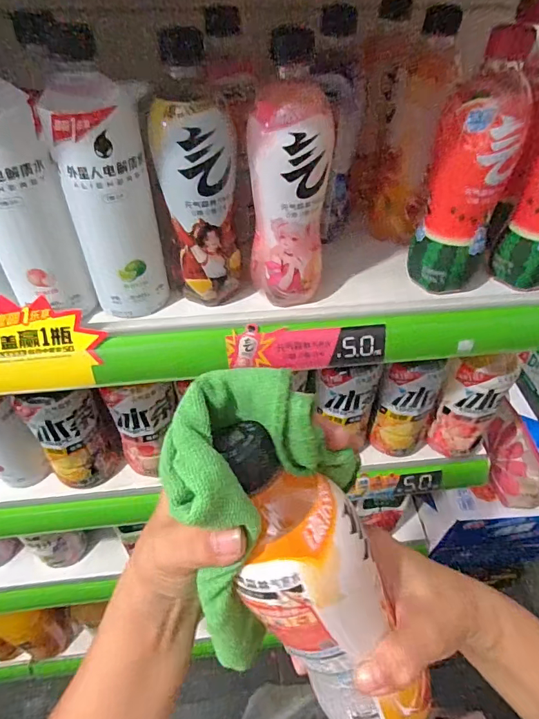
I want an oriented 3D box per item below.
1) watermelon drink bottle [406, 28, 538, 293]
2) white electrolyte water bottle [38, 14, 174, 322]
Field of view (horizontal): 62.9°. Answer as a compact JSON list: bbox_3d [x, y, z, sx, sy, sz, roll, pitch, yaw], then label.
[{"bbox_3d":[0.171,-0.147,0.380,0.068,0.180,0.059,27,52,22],"label":"watermelon drink bottle"},{"bbox_3d":[-0.131,-0.132,0.361,0.066,0.189,0.073,-17,50,-16],"label":"white electrolyte water bottle"}]

